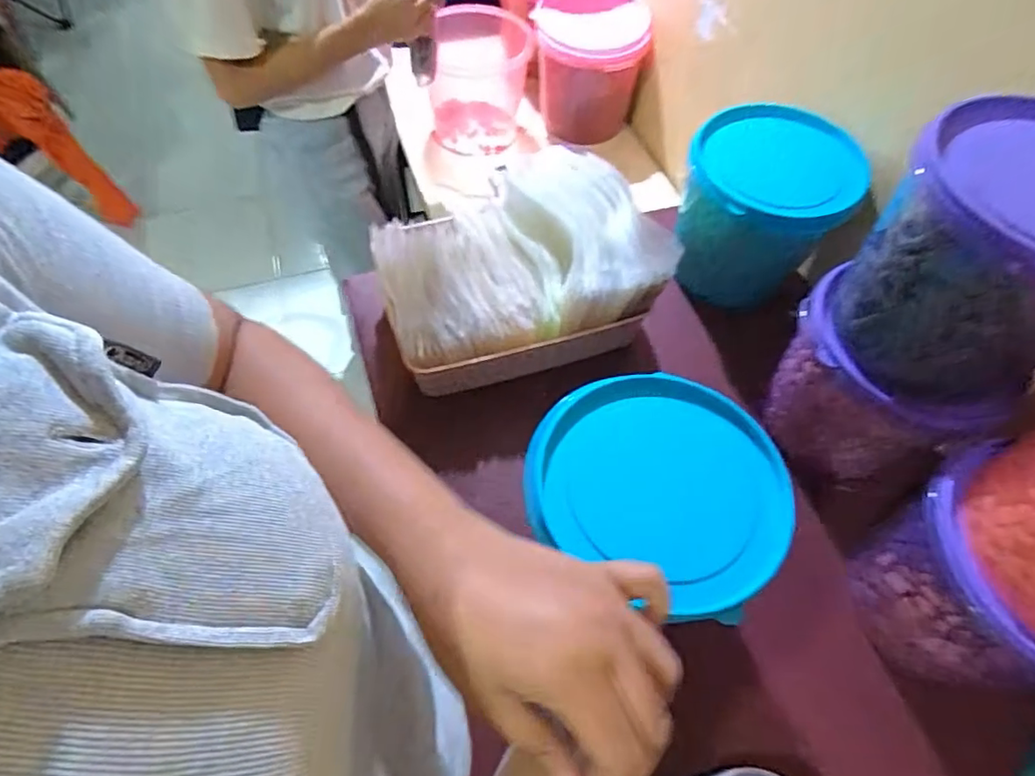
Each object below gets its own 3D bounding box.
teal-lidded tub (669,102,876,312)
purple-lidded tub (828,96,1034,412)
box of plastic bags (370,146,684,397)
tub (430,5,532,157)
[{"bbox_3d":[0.308,-0.228,0.759,0.178,0.215,0.163,1,60,-2],"label":"teal-lidded tub"},{"bbox_3d":[0.405,-0.112,0.503,0.191,0.183,0.188,1,60,-2],"label":"purple-lidded tub"},{"bbox_3d":[0.001,-0.146,0.712,0.332,0.131,0.242,-15,62,-12],"label":"box of plastic bags"},{"bbox_3d":[-0.074,-0.579,1.075,0.173,0.192,0.183,1,60,-2],"label":"tub"}]

